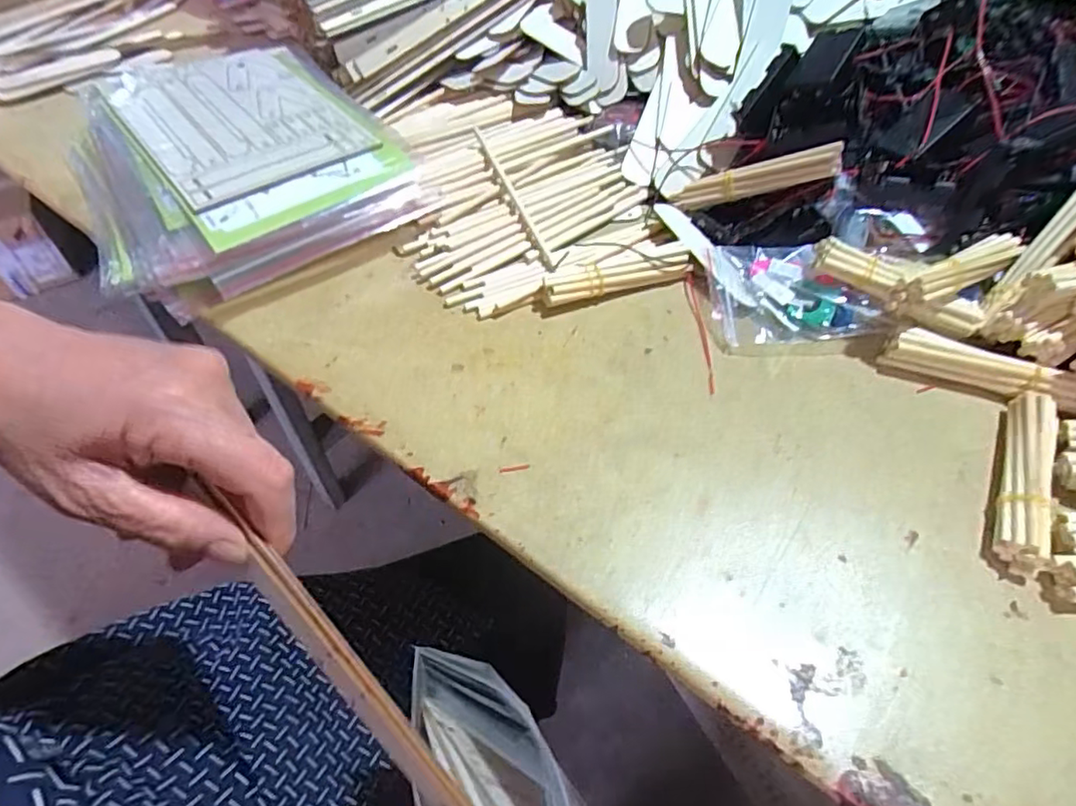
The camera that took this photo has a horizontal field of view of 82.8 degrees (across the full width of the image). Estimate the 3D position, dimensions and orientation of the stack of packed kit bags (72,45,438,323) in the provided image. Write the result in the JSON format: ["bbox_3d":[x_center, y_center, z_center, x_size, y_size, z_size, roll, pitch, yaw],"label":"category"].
[{"bbox_3d":[-0.225,-0.173,0.443,0.204,0.050,0.245,-32,59,-23],"label":"stack of packed kit bags"}]

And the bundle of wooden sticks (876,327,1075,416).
[{"bbox_3d":[0.252,-0.018,0.346,0.100,0.021,0.017,21,55,15],"label":"bundle of wooden sticks"}]

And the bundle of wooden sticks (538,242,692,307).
[{"bbox_3d":[0.052,-0.085,0.399,0.101,0.017,0.019,-15,54,-12],"label":"bundle of wooden sticks"}]

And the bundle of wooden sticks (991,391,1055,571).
[{"bbox_3d":[0.242,0.035,0.301,0.021,0.020,0.103,25,56,18],"label":"bundle of wooden sticks"}]

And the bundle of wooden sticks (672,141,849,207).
[{"bbox_3d":[0.149,-0.156,0.426,0.112,0.018,0.013,-6,52,28],"label":"bundle of wooden sticks"}]

